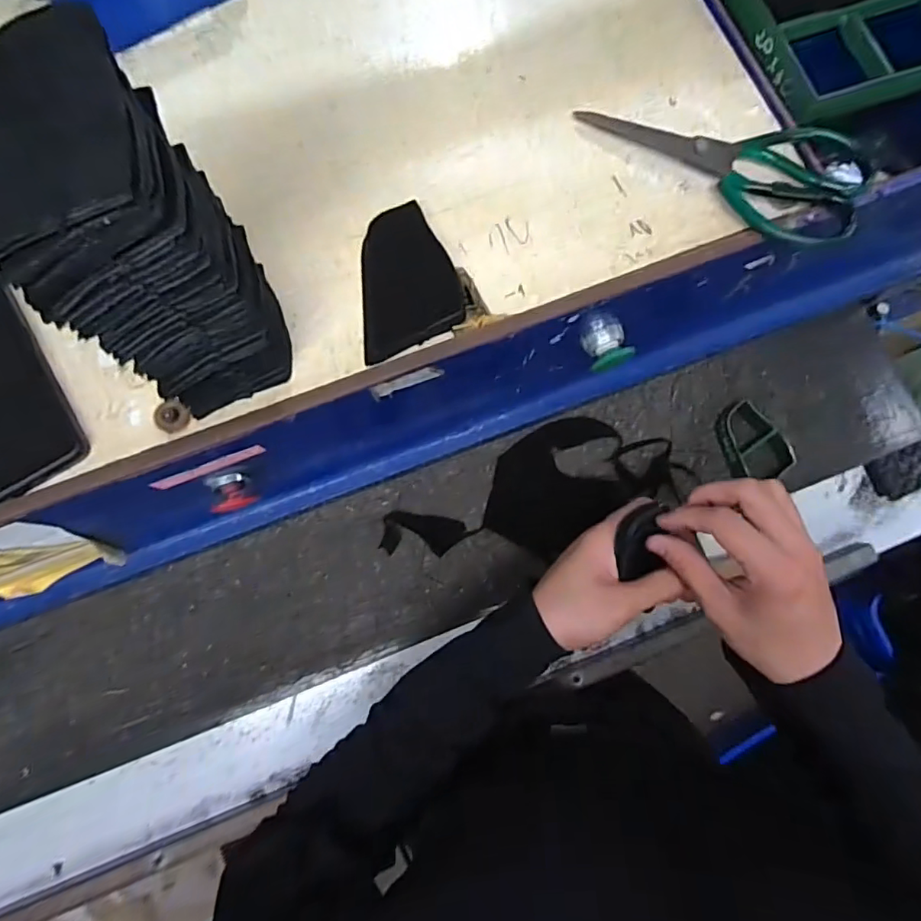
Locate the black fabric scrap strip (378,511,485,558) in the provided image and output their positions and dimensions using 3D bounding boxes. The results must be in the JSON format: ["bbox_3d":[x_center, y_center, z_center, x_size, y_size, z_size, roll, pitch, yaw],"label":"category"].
[{"bbox_3d":[-0.036,0.093,0.675,0.116,0.008,0.048,7,78,2],"label":"black fabric scrap strip"}]

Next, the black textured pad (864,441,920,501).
[{"bbox_3d":[0.586,0.012,0.719,0.099,0.010,0.056,-21,79,-4],"label":"black textured pad"}]

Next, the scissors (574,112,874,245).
[{"bbox_3d":[0.190,-0.228,0.407,0.212,0.024,0.101,25,80,5],"label":"scissors"}]

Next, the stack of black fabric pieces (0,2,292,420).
[{"bbox_3d":[-0.158,-0.103,0.290,0.082,0.194,0.094,-29,80,-6],"label":"stack of black fabric pieces"}]

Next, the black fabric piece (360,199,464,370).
[{"bbox_3d":[-0.037,-0.127,0.387,0.069,0.005,0.106,-9,82,2],"label":"black fabric piece"}]

